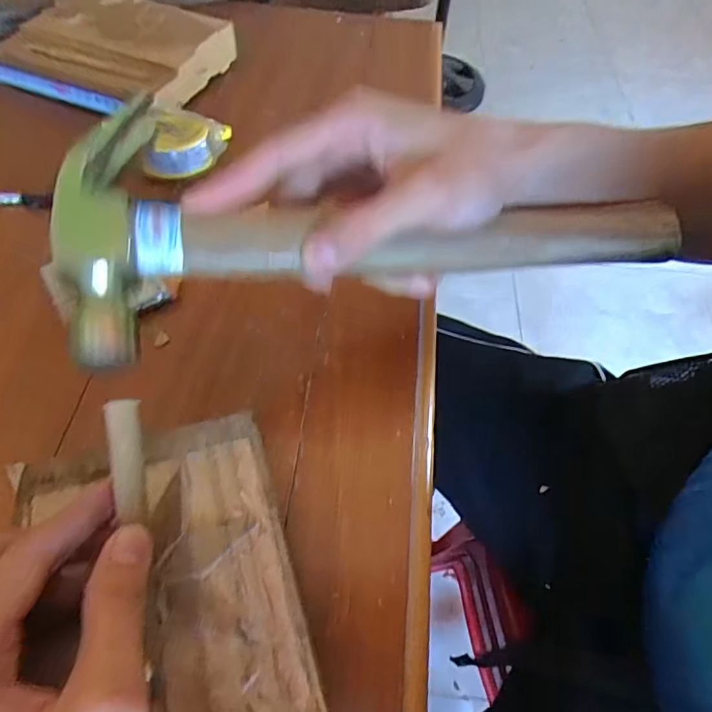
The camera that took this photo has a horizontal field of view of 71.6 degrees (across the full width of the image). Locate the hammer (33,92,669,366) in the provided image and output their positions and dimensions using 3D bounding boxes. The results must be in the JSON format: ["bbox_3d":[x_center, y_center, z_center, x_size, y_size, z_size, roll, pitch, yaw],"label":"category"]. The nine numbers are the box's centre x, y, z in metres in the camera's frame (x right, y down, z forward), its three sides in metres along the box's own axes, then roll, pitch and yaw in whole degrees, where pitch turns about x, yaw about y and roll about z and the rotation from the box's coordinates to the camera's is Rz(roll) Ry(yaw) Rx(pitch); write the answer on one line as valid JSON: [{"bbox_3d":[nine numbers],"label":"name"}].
[{"bbox_3d":[0.025,-0.059,0.235,0.295,0.033,0.113,-2,57,-12],"label":"hammer"}]

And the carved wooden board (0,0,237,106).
[{"bbox_3d":[-0.219,-0.281,0.451,0.180,0.038,0.128,16,58,8],"label":"carved wooden board"}]

